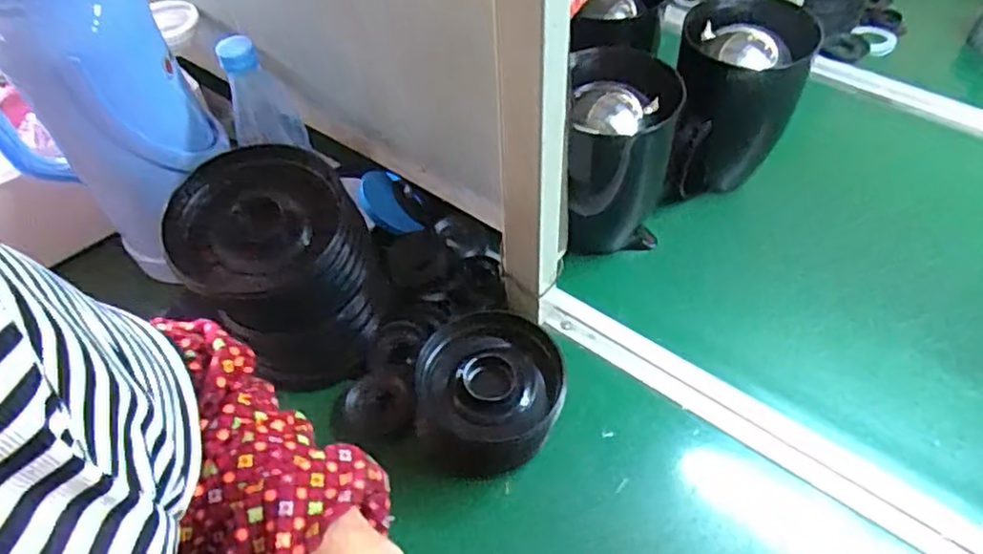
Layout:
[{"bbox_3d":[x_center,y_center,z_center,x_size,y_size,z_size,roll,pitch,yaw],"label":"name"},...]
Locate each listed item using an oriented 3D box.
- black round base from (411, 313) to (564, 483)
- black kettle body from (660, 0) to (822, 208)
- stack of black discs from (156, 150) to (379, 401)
[{"bbox_3d":[-0.002,0.103,0.571,0.119,0.080,0.122,-1,52,2],"label":"black round base"},{"bbox_3d":[0.254,-0.176,0.710,0.123,0.187,0.125,10,53,10],"label":"black kettle body"},{"bbox_3d":[-0.179,0.000,0.580,0.136,0.176,0.126,-29,56,-19],"label":"stack of black discs"}]

